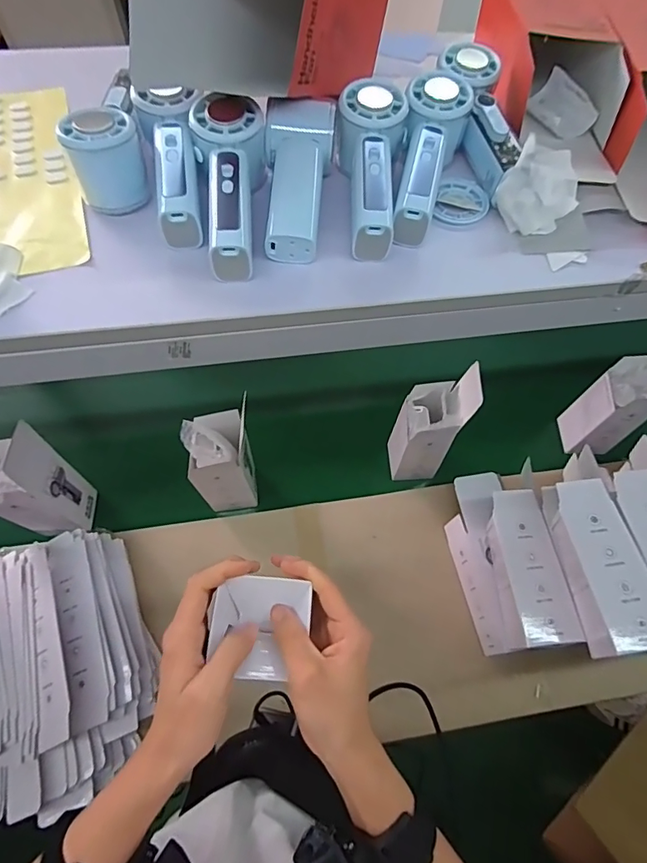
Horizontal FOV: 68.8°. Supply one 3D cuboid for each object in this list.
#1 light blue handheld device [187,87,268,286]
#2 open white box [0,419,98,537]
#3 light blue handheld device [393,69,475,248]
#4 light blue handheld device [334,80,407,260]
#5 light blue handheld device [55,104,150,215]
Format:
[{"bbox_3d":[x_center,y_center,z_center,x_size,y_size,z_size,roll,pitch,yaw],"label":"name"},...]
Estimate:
[{"bbox_3d":[-0.077,-0.193,0.385,0.058,0.051,0.158,-1,75,-4],"label":"light blue handheld device"},{"bbox_3d":[-0.401,0.079,0.647,0.090,0.240,0.060,-14,64,-10],"label":"open white box"},{"bbox_3d":[0.088,-0.233,0.412,0.052,0.049,0.167,14,76,4],"label":"light blue handheld device"},{"bbox_3d":[0.040,-0.215,0.399,0.057,0.050,0.156,1,75,-3],"label":"light blue handheld device"},{"bbox_3d":[-0.176,-0.221,0.385,0.054,0.064,0.045,-20,66,-13],"label":"light blue handheld device"}]

